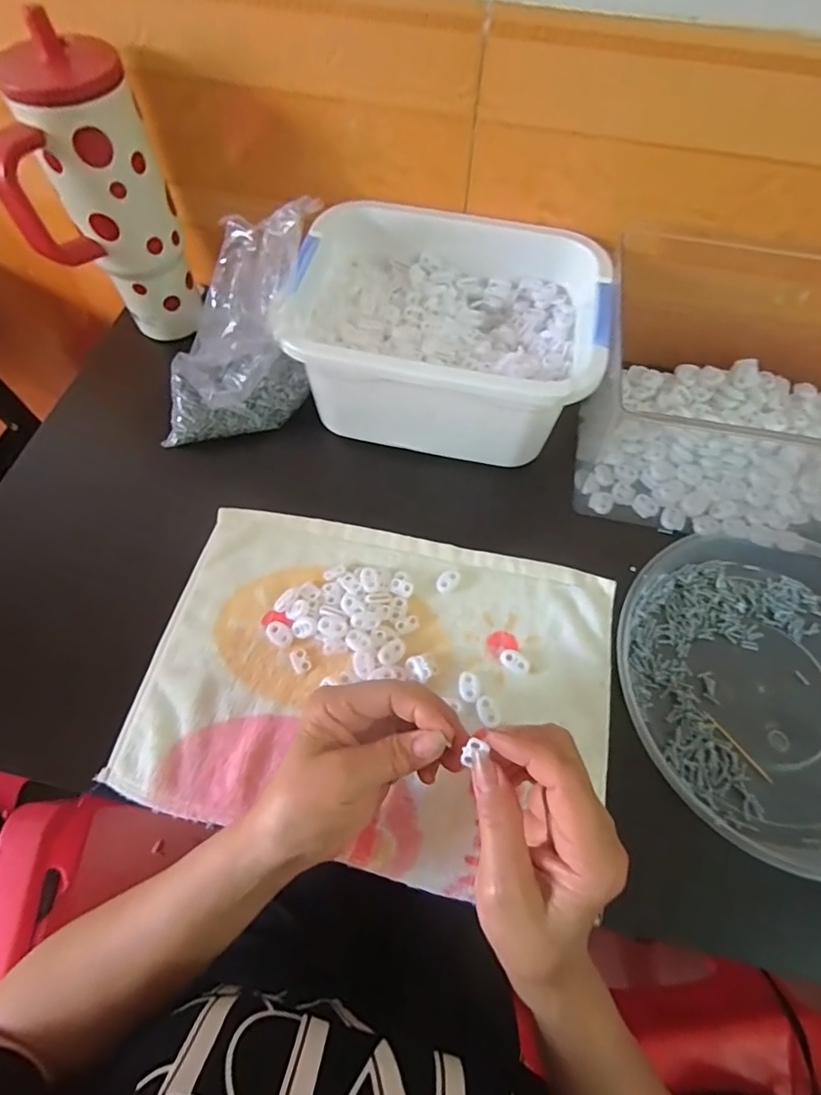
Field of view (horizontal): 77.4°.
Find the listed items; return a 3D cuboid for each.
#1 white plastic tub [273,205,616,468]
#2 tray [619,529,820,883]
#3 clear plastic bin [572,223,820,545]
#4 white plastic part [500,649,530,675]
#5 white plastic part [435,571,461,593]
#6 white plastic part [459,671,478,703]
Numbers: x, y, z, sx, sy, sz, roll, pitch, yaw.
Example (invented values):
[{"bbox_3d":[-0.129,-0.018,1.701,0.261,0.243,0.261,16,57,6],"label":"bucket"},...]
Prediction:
[{"bbox_3d":[0.030,-0.183,0.442,0.240,0.103,0.186,12,64,5],"label":"white plastic tub"},{"bbox_3d":[0.265,0.096,0.374,0.224,0.044,0.244,4,64,1],"label":"tray"},{"bbox_3d":[0.309,-0.128,0.430,0.300,0.125,0.221,10,64,4],"label":"clear plastic bin"},{"bbox_3d":[0.078,0.085,0.383,0.022,0.004,0.014,39,69,17],"label":"white plastic part"},{"bbox_3d":[0.030,0.028,0.411,0.021,0.006,0.014,-33,69,-16],"label":"white plastic part"},{"bbox_3d":[0.042,0.102,0.375,0.013,0.004,0.022,3,64,1],"label":"white plastic part"}]

